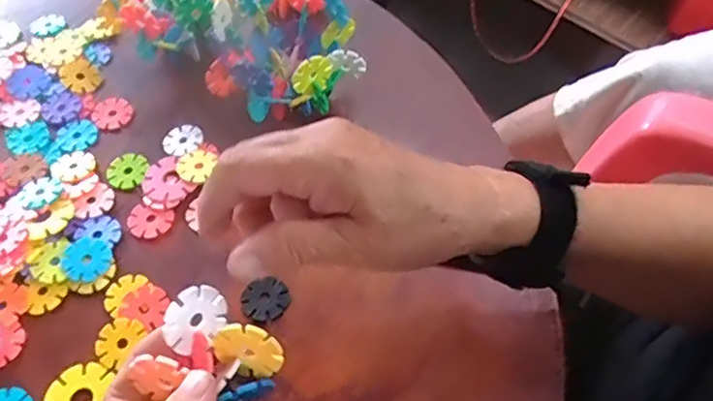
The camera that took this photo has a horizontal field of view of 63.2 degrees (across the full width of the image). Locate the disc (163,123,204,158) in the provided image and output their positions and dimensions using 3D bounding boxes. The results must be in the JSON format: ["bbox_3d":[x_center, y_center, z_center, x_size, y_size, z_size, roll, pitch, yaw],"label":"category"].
[{"bbox_3d":[-0.139,-0.049,0.465,0.033,0.005,0.032,1,57,-2],"label":"disc"}]

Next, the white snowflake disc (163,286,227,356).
[{"bbox_3d":[-0.073,0.053,0.262,0.004,0.026,0.030,8,45,48],"label":"white snowflake disc"}]

